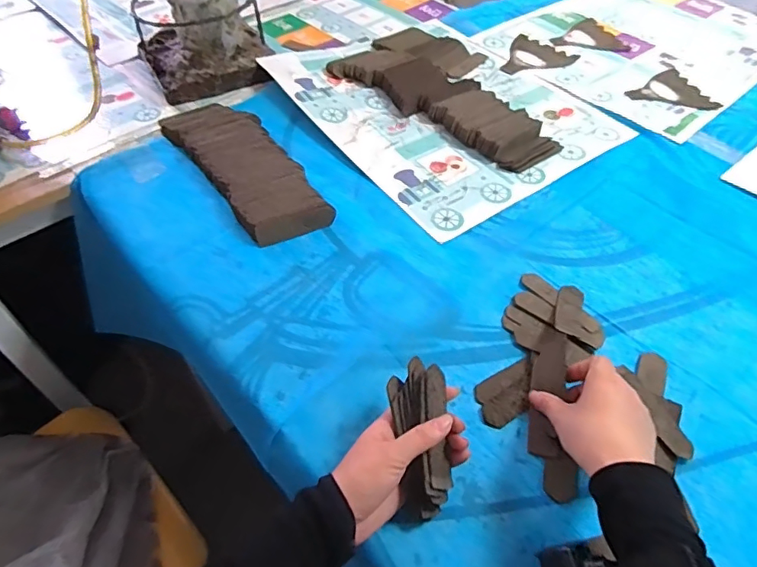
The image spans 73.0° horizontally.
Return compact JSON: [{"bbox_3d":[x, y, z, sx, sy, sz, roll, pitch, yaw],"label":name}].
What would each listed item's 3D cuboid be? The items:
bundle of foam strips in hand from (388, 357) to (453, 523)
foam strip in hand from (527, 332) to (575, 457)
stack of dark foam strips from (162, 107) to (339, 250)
[{"bbox_3d":[0.035,0.126,0.413,0.047,0.031,0.125,-3,77,-3],"label":"bundle of foam strips in hand"},{"bbox_3d":[0.157,0.100,0.470,0.031,0.009,0.116,-4,61,35],"label":"foam strip in hand"},{"bbox_3d":[-0.181,-0.164,0.680,0.110,0.025,0.312,-31,58,-23],"label":"stack of dark foam strips"}]

